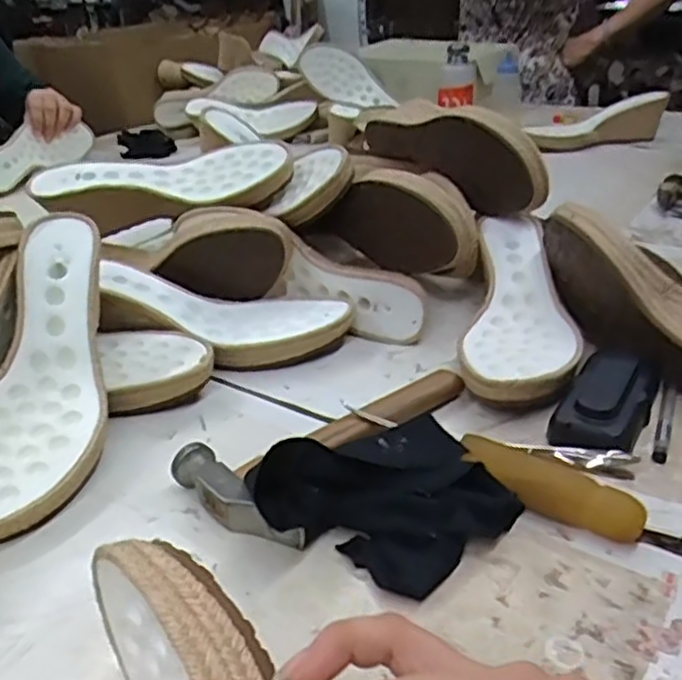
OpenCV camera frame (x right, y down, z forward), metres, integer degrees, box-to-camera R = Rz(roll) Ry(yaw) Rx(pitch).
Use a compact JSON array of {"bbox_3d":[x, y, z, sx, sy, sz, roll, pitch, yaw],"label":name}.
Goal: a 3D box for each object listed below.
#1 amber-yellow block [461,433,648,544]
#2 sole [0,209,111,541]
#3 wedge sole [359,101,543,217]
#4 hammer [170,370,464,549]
[{"bbox_3d":[0.114,0.079,0.391,0.098,0.021,0.031,17,33,32],"label":"amber-yellow block"},{"bbox_3d":[-0.190,0.016,0.457,0.082,0.042,0.236,-1,56,-1],"label":"sole"},{"bbox_3d":[0.096,-0.173,0.669,0.046,0.091,0.231,-19,32,-29],"label":"wedge sole"},{"bbox_3d":[-0.002,0.055,0.449,0.095,0.035,0.200,21,36,39],"label":"hammer"}]

